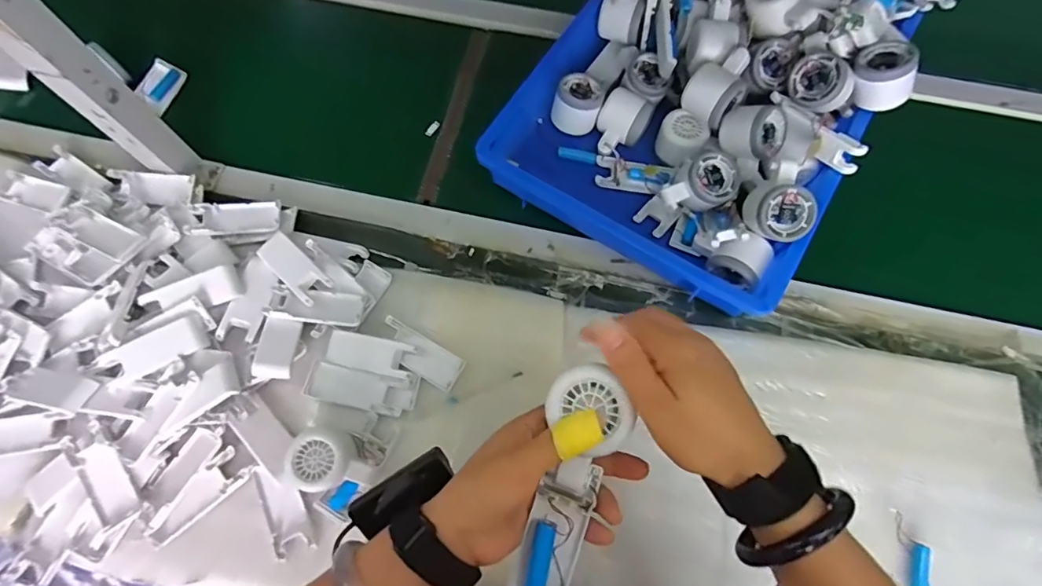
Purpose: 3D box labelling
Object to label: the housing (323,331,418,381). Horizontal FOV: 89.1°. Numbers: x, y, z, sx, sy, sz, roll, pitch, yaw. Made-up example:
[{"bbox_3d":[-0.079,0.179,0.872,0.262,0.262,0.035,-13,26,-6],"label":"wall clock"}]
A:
[{"bbox_3d":[-0.164,0.067,0.572,0.099,0.017,0.038,13,70,4],"label":"housing"}]

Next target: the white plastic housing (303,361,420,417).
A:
[{"bbox_3d":[-0.168,0.103,0.561,0.114,0.016,0.045,7,70,2],"label":"white plastic housing"}]

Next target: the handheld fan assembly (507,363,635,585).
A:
[{"bbox_3d":[0.030,0.128,0.343,0.049,0.029,0.164,15,97,5],"label":"handheld fan assembly"}]

